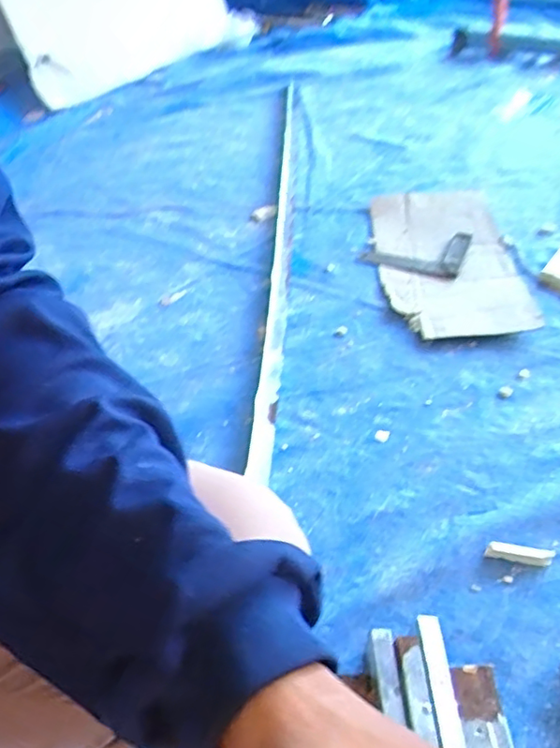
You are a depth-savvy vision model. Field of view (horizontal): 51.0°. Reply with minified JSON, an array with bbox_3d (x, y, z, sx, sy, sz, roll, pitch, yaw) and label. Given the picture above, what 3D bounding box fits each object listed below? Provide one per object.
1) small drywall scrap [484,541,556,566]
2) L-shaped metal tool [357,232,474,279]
[{"bbox_3d":[0.263,0.196,0.640,0.073,0.011,0.018,6,44,11],"label":"small drywall scrap"},{"bbox_3d":[0.264,-0.243,1.132,0.179,0.019,0.152,16,46,20],"label":"L-shaped metal tool"}]

